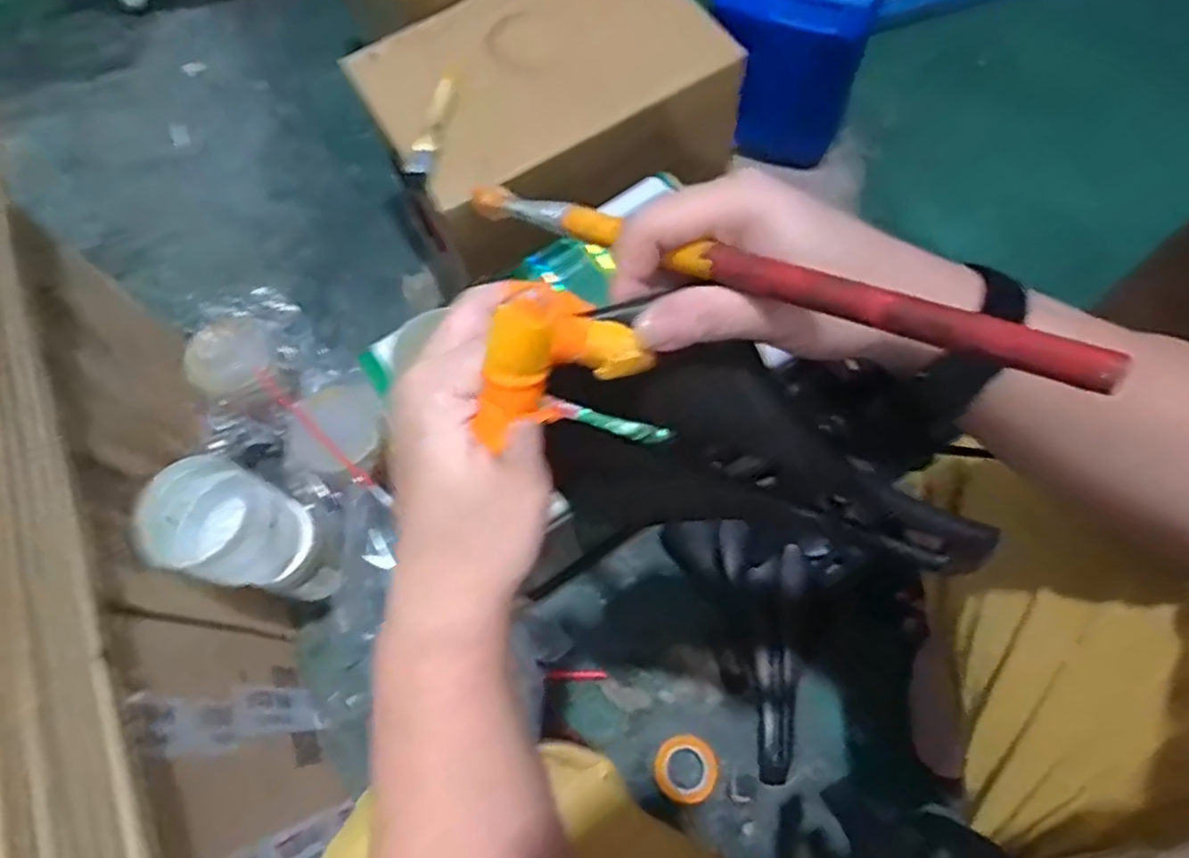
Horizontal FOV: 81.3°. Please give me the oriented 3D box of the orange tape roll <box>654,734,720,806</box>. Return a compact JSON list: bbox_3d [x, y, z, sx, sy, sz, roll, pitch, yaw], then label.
[{"bbox_3d":[0.095,0.349,0.714,0.064,0.023,0.063,-1,69,3],"label":"orange tape roll"}]

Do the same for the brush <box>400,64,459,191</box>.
[{"bbox_3d":[-0.164,-0.310,0.694,0.029,0.016,0.150,6,69,5],"label":"brush"}]

